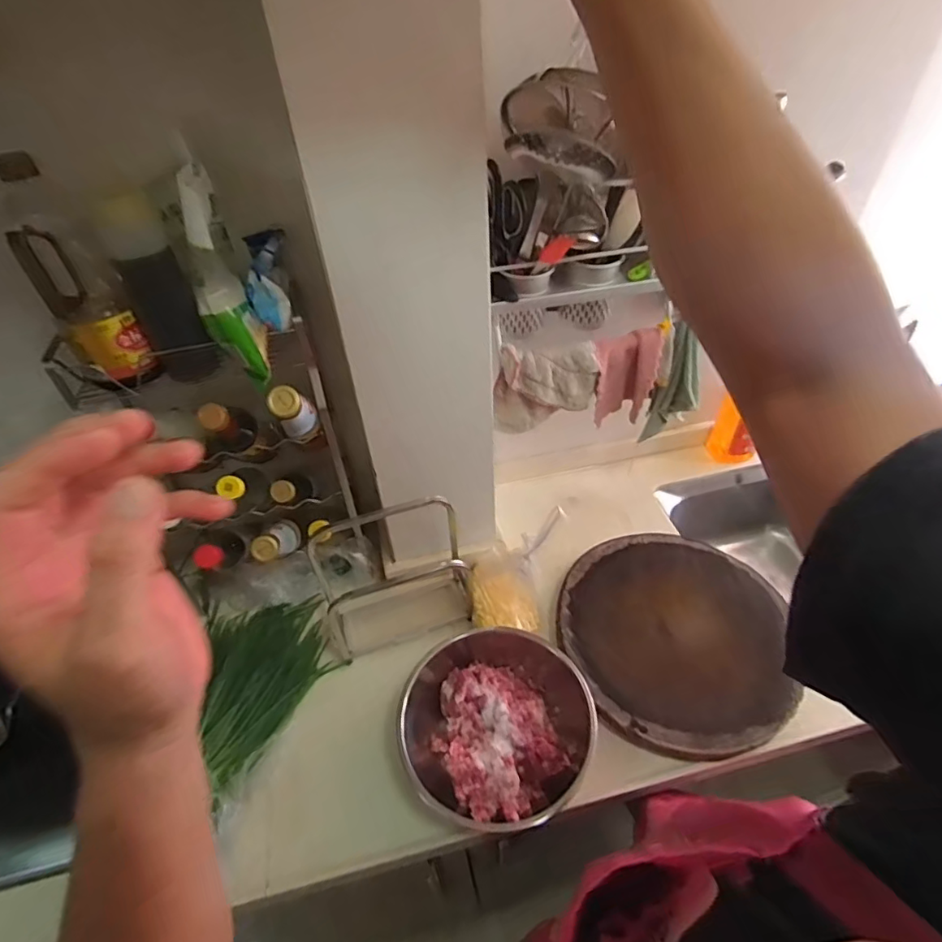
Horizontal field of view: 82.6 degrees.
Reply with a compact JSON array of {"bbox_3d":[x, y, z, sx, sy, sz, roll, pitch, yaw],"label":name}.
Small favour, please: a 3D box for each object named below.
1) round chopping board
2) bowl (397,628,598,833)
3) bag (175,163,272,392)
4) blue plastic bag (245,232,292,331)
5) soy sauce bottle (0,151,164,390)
[{"bbox_3d":[0.307,0.243,0.832,0.322,0.034,0.360,5,45,10],"label":"round chopping board"},{"bbox_3d":[0.028,0.346,0.757,0.252,0.102,0.249,-2,44,2],"label":"bowl"},{"bbox_3d":[-0.281,-0.208,0.605,0.060,0.222,0.074,-26,48,-21],"label":"bag"},{"bbox_3d":[-0.257,-0.236,0.676,0.055,0.114,0.030,-3,11,2],"label":"blue plastic bag"},{"bbox_3d":[-0.441,-0.212,0.609,0.074,0.242,0.067,6,45,10],"label":"soy sauce bottle"}]

